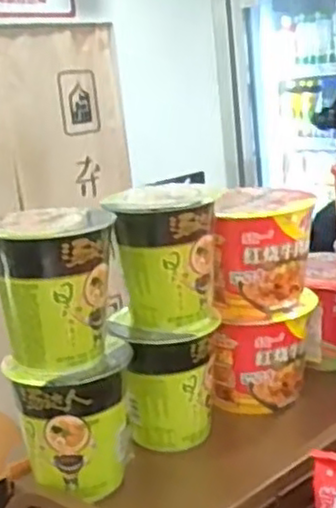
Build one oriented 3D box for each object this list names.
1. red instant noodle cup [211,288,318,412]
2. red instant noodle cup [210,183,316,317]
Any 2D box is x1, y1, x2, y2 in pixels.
[{"bbox_3d":[0.107,0.104,0.794,0.103,0.104,0.116,-4,14,15],"label":"red instant noodle cup"},{"bbox_3d":[0.104,-0.002,0.766,0.098,0.119,0.095,-4,14,15],"label":"red instant noodle cup"}]

